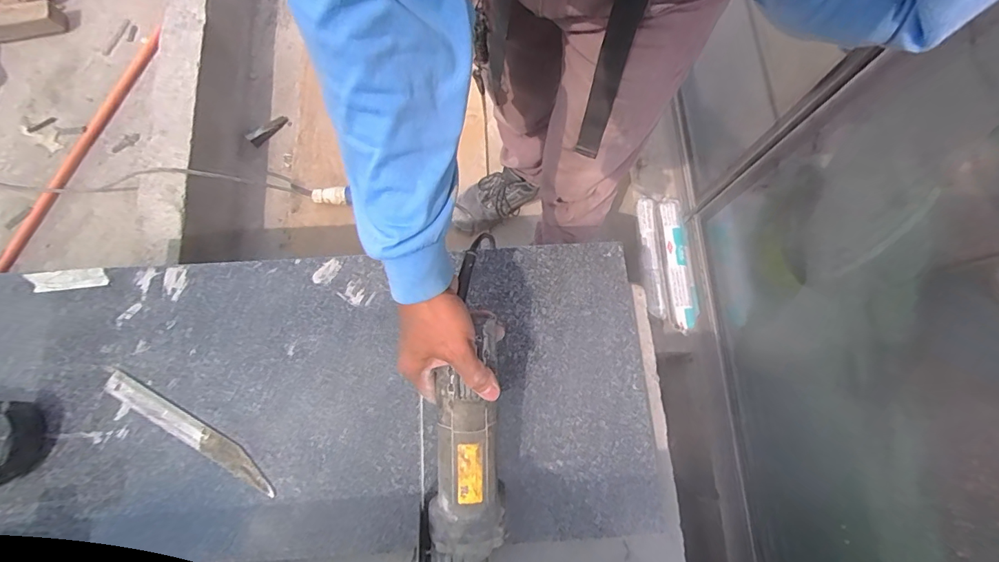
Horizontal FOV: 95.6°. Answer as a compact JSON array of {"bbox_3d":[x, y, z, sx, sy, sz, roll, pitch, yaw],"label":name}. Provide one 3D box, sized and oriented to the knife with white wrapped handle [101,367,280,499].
[{"bbox_3d":[-0.342,0.165,0.500,0.227,0.005,0.026,28,76,6],"label":"knife with white wrapped handle"}]

